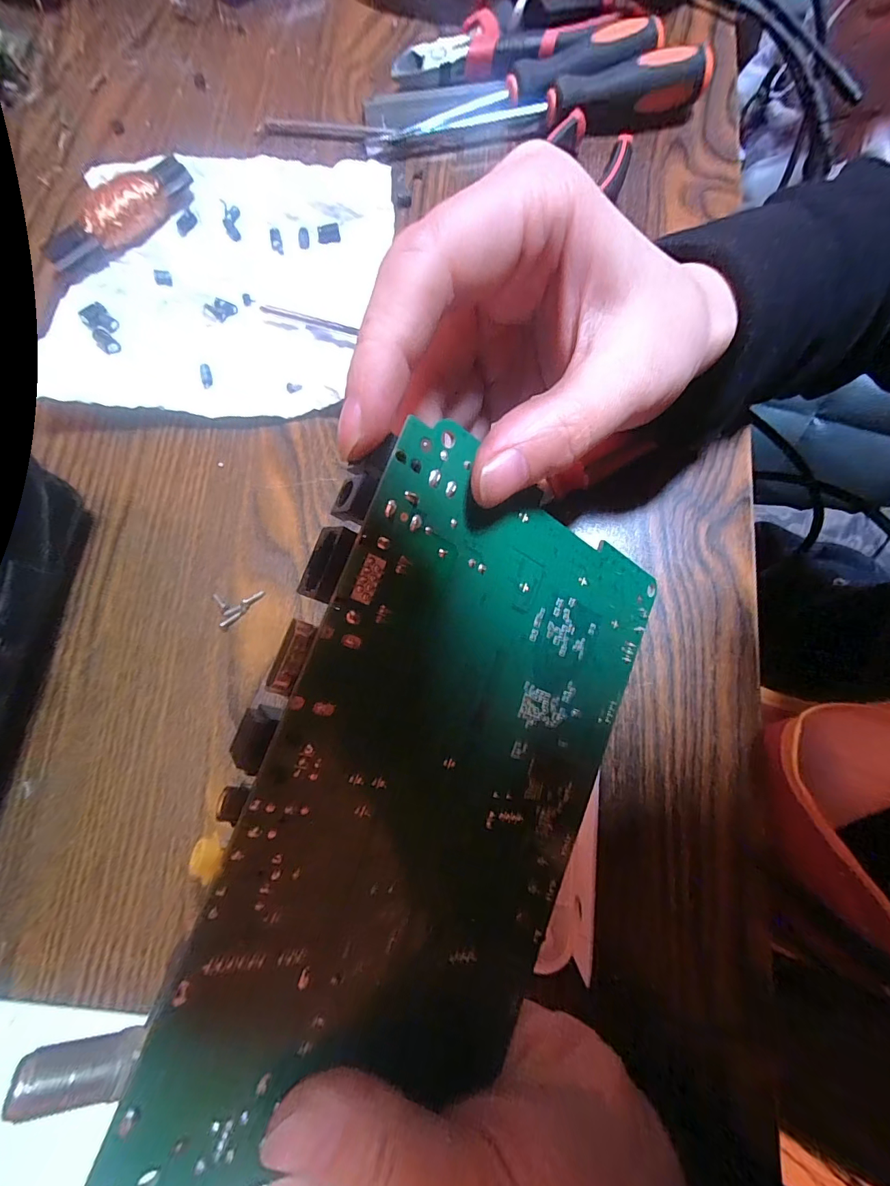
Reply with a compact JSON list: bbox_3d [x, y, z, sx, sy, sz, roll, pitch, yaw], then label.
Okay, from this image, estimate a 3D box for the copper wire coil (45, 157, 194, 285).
[{"bbox_3d":[-0.184,-0.212,0.248,0.090,0.020,0.024,-40,82,-8],"label":"copper wire coil"}]

